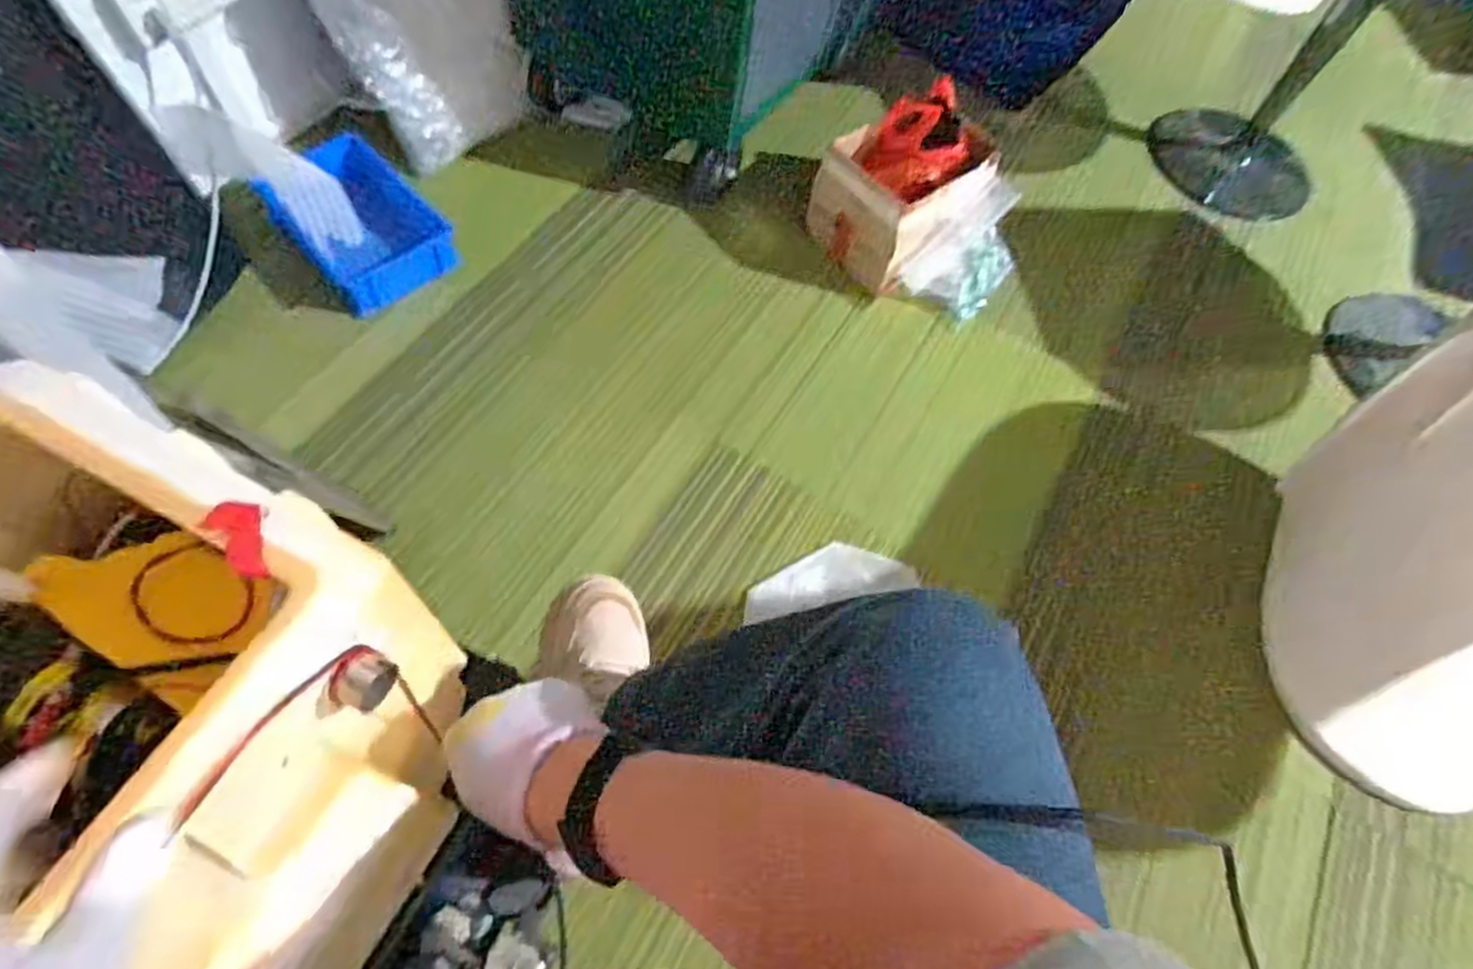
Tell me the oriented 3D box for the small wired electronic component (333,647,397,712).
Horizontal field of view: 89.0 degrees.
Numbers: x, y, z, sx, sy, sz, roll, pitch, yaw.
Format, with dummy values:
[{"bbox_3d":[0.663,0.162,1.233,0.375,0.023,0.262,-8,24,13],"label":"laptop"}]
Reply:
[{"bbox_3d":[-0.212,0.111,0.426,0.022,0.029,0.029,26,62,7],"label":"small wired electronic component"}]

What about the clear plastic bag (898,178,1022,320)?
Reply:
[{"bbox_3d":[0.418,-0.404,1.334,0.137,0.146,0.235,42,66,15],"label":"clear plastic bag"}]

